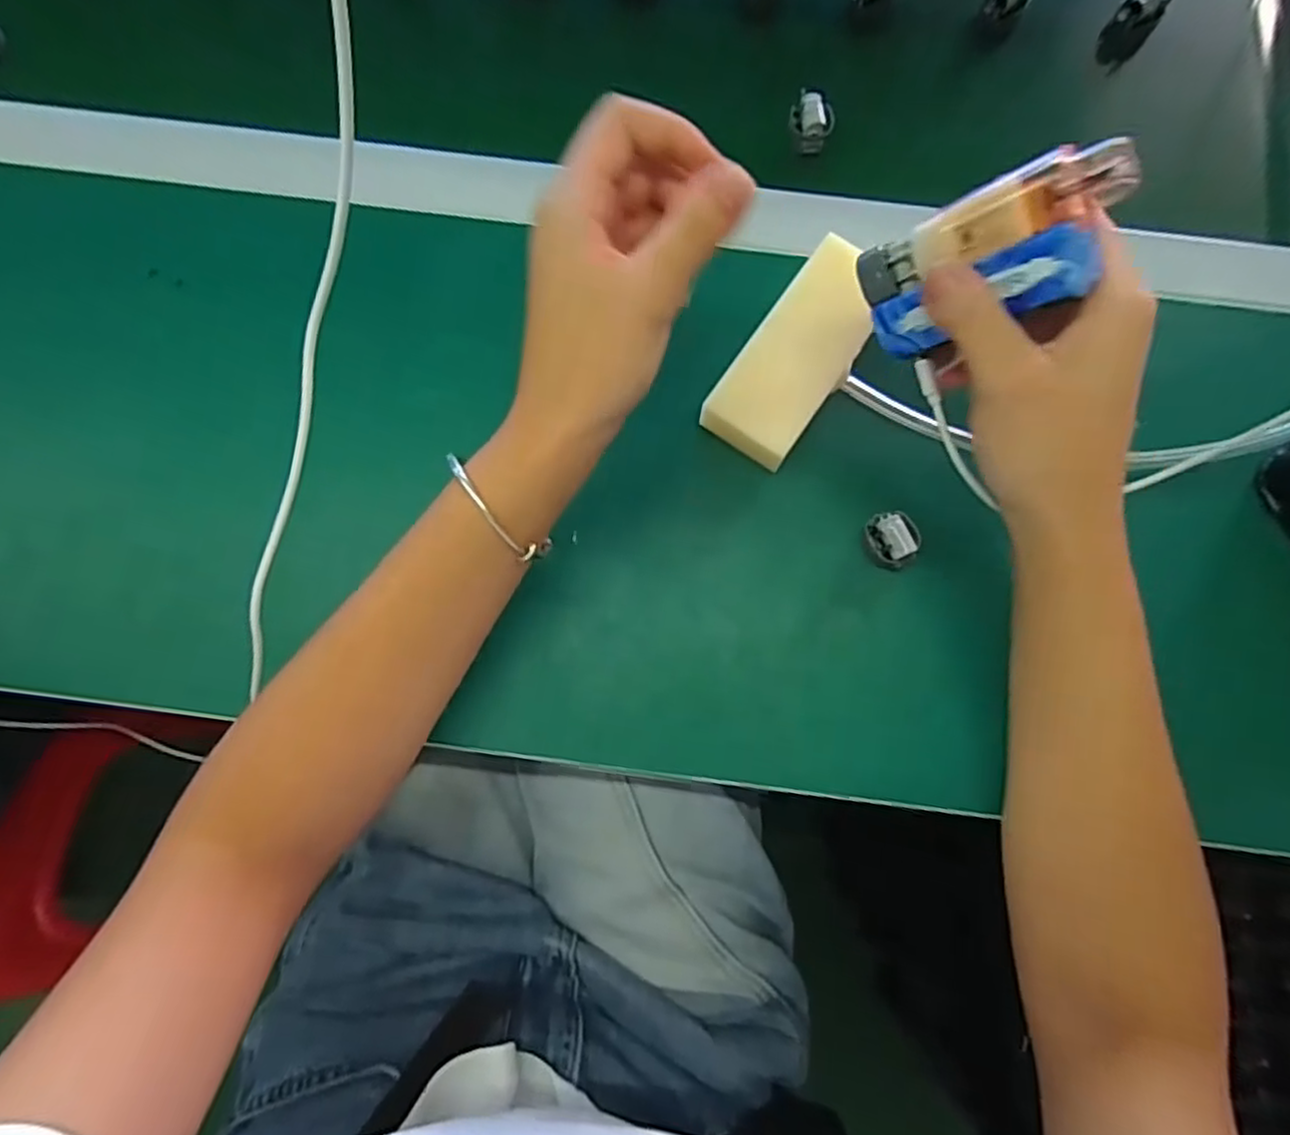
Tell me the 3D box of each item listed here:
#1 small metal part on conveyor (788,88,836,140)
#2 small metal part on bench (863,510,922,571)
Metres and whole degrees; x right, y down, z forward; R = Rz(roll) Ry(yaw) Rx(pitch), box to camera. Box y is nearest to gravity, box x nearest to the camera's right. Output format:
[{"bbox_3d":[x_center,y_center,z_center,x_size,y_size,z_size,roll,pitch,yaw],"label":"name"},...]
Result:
[{"bbox_3d":[0.100,-0.266,0.420,0.026,0.026,0.020,10,80,2],"label":"small metal part on conveyor"},{"bbox_3d":[0.128,-0.015,0.359,0.025,0.011,0.029,-31,81,-5],"label":"small metal part on bench"}]

